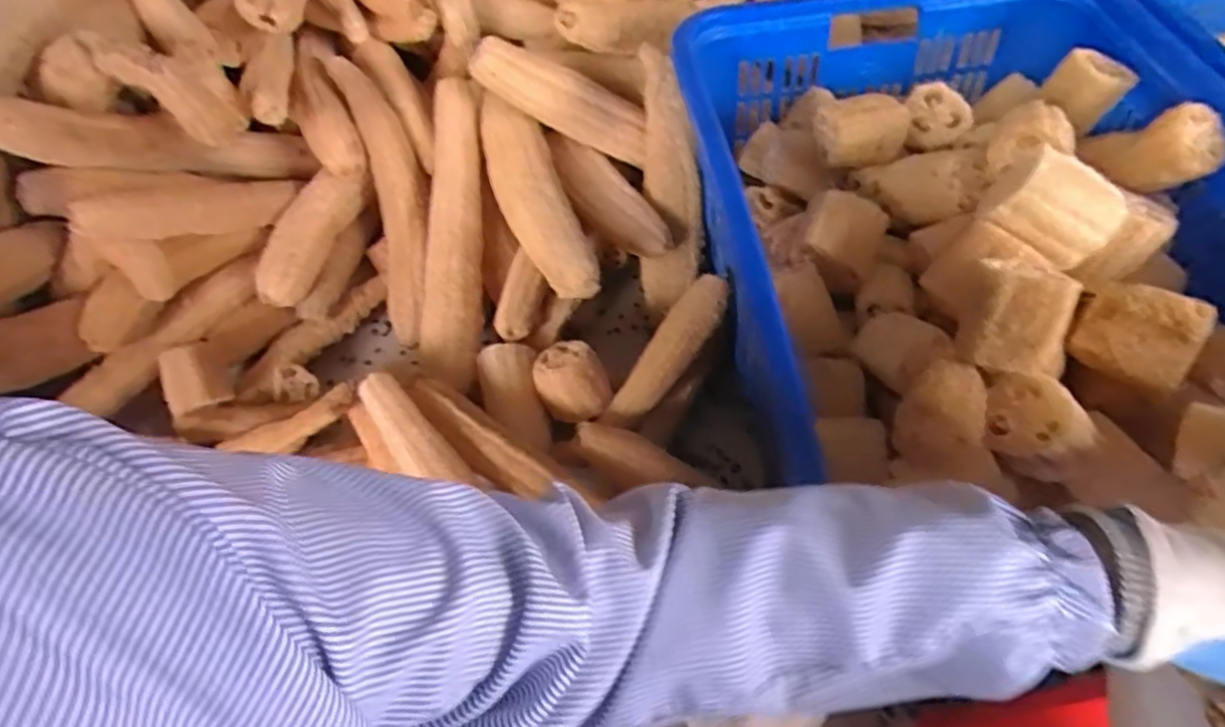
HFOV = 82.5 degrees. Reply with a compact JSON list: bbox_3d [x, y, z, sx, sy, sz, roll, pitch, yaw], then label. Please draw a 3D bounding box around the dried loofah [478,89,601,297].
[{"bbox_3d":[-0.109,-0.237,0.964,0.090,0.075,0.352,-19,54,-9],"label":"dried loofah"}]

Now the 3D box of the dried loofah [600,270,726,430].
[{"bbox_3d":[0.070,-0.013,0.916,0.058,0.045,0.236,39,96,28],"label":"dried loofah"}]

